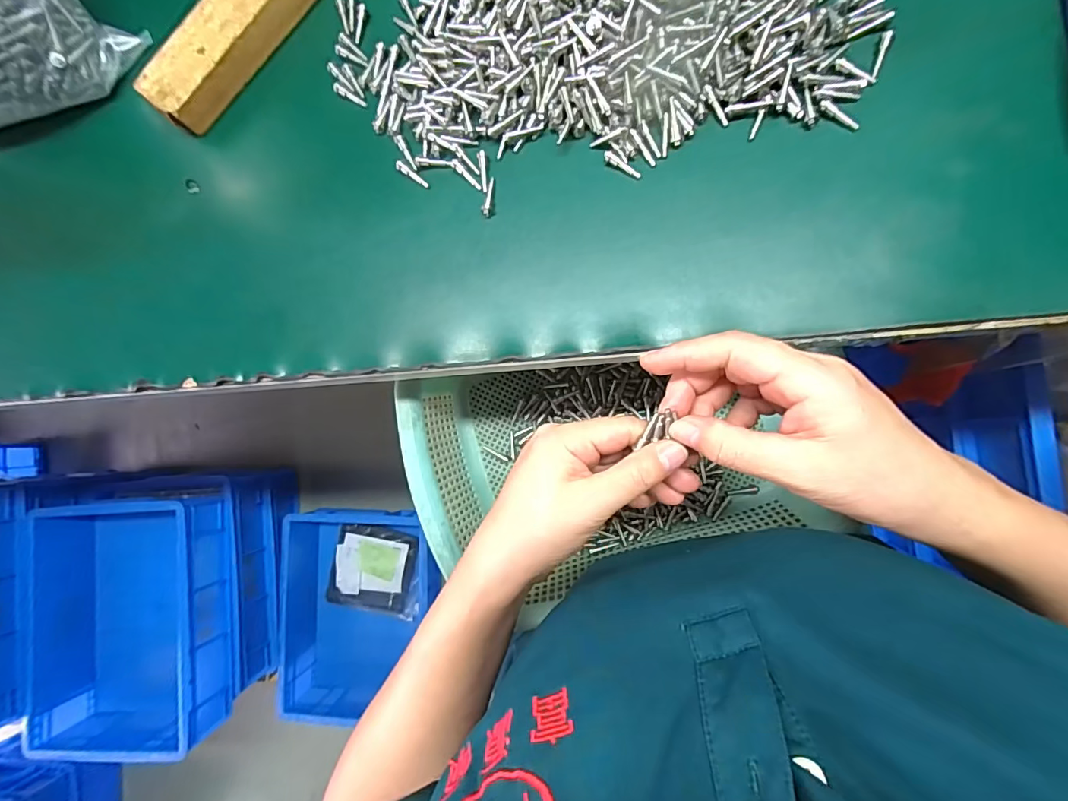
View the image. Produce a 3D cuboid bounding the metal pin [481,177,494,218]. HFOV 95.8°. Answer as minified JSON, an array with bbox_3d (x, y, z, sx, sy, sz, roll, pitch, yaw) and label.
[{"bbox_3d":[-0.027,-0.123,0.291,0.006,0.005,0.025,12,88,9],"label":"metal pin"}]

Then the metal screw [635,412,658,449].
[{"bbox_3d":[0.059,0.016,0.248,0.004,0.004,0.020,27,107,9],"label":"metal screw"}]

